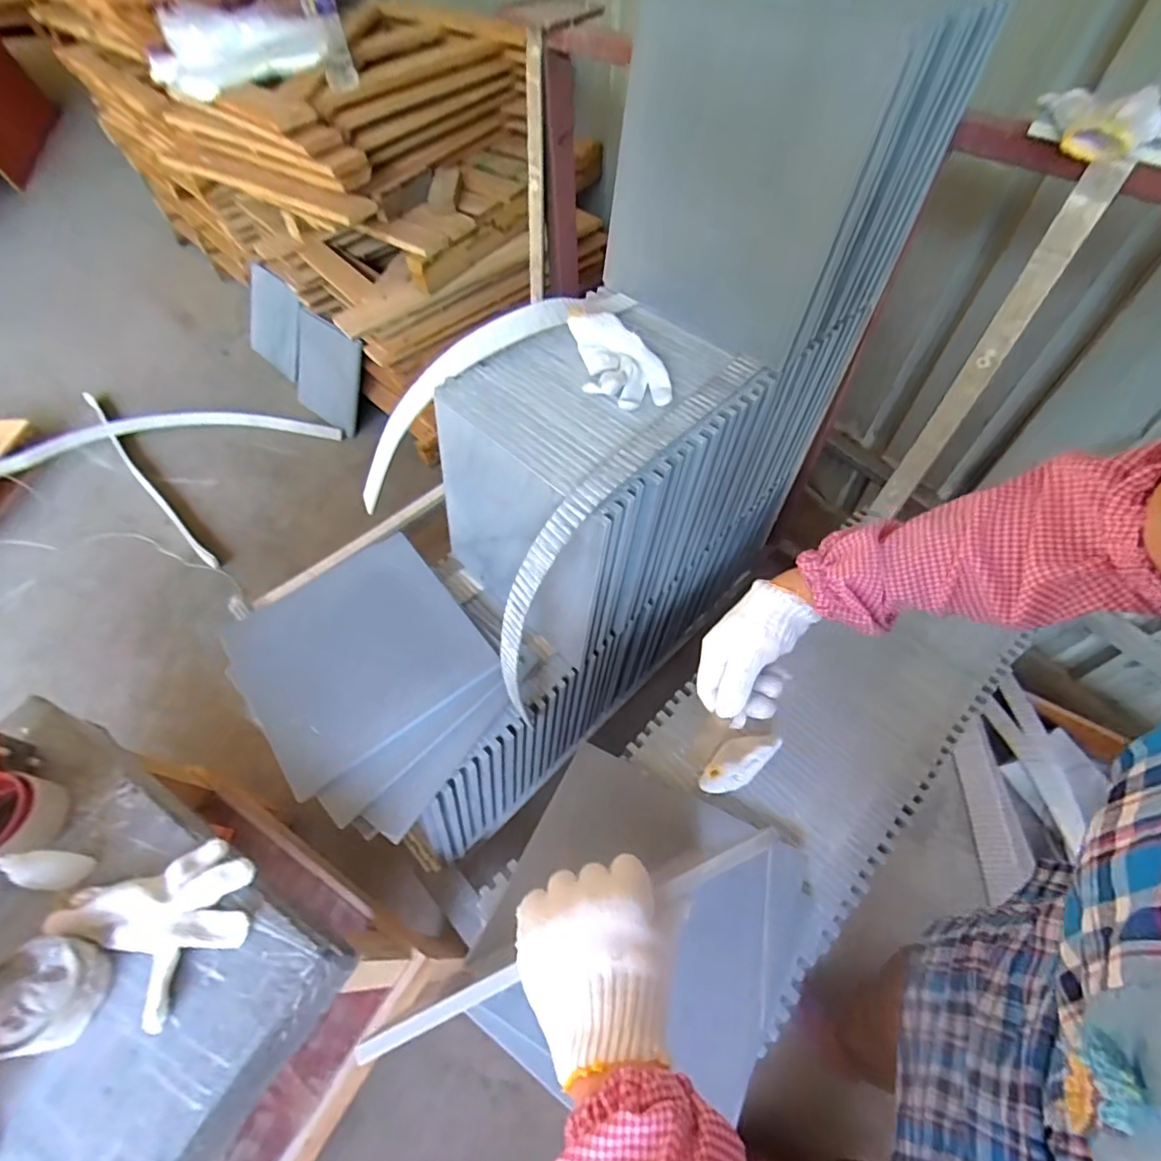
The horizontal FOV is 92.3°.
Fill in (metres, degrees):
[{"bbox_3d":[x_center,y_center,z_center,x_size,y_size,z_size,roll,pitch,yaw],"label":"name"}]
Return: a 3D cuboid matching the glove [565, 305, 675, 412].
[{"bbox_3d":[0.051,-0.273,0.687,0.105,0.065,0.117,-13,56,-8],"label":"glove"}]

